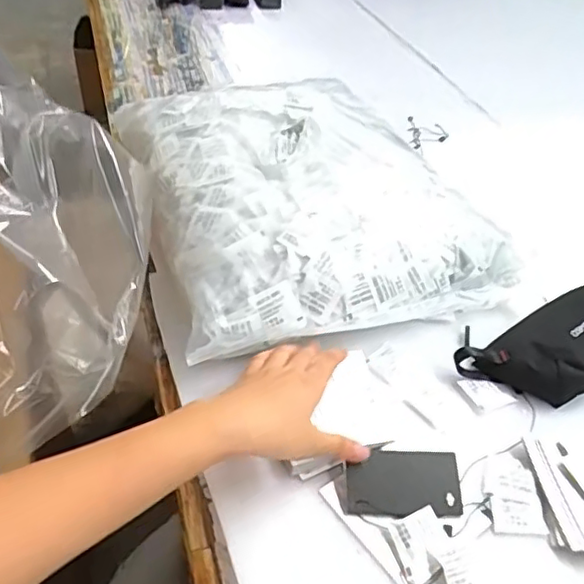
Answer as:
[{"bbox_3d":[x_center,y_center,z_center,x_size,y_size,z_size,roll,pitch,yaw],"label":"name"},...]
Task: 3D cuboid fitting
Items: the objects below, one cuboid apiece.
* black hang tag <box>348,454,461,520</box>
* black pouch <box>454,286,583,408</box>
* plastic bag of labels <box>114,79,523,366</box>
[{"bbox_3d":[0.088,0.152,0.492,0.089,0.004,0.050,0,55,-1],"label":"black hang tag"},{"bbox_3d":[0.260,0.049,0.603,0.202,0.035,0.101,-20,47,-24],"label":"black pouch"},{"bbox_3d":[0.008,-0.130,0.719,0.355,0.075,0.428,-13,44,-17],"label":"plastic bag of labels"}]

